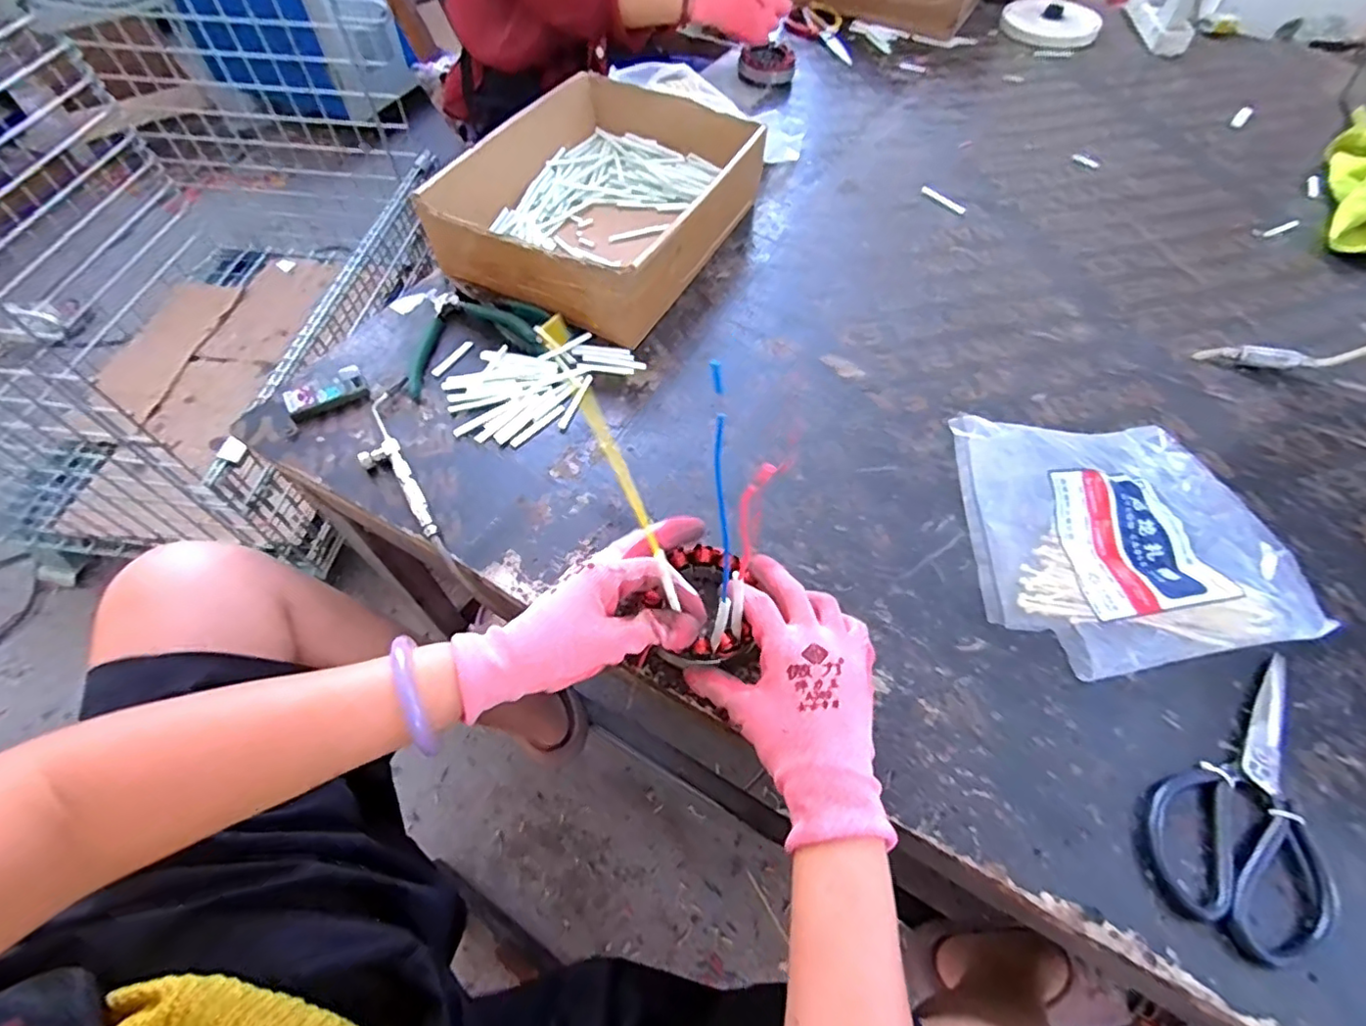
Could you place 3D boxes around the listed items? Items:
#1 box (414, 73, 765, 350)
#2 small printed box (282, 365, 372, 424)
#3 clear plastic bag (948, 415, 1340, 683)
[{"bbox_3d":[-0.079,-0.342,0.652,0.247,0.087,0.328,27,61,13],"label":"box"},{"bbox_3d":[-0.320,-0.107,0.540,0.066,0.012,0.038,-28,63,-18],"label":"small printed box"},{"bbox_3d":[0.342,0.009,0.459,0.258,0.056,0.201,-10,58,-7],"label":"clear plastic bag"}]

